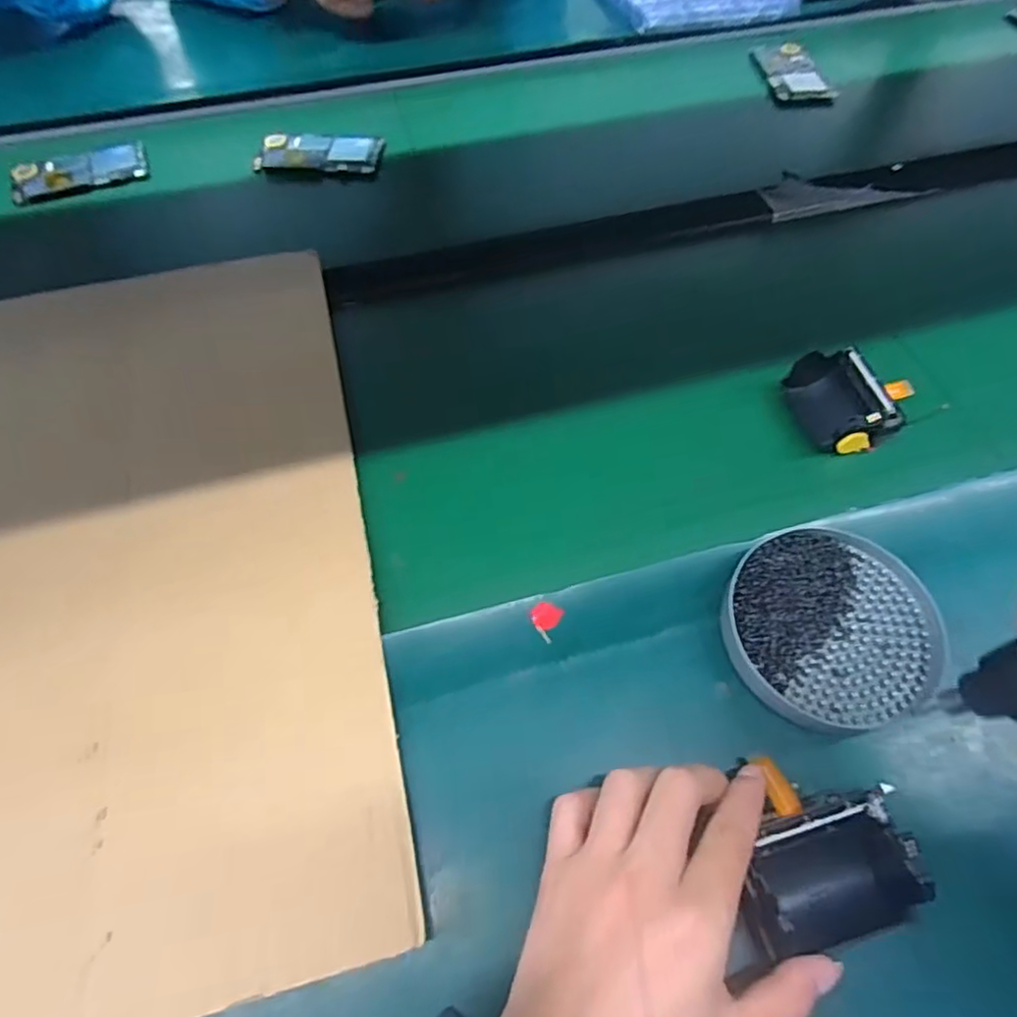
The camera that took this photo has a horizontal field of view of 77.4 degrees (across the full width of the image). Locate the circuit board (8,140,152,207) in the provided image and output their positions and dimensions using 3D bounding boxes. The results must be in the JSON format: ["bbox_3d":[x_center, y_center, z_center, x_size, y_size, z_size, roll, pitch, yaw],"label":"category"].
[{"bbox_3d":[-0.414,-0.328,0.615,0.122,0.013,0.063,-25,62,-14],"label":"circuit board"}]

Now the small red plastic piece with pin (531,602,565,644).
[{"bbox_3d":[0.021,0.065,0.371,0.017,0.004,0.023,23,62,14],"label":"small red plastic piece with pin"}]

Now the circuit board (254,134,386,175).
[{"bbox_3d":[-0.187,-0.358,0.636,0.121,0.011,0.058,2,59,1],"label":"circuit board"}]

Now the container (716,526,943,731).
[{"bbox_3d":[0.180,0.067,0.363,0.117,0.026,0.110,0,59,0],"label":"container"}]

